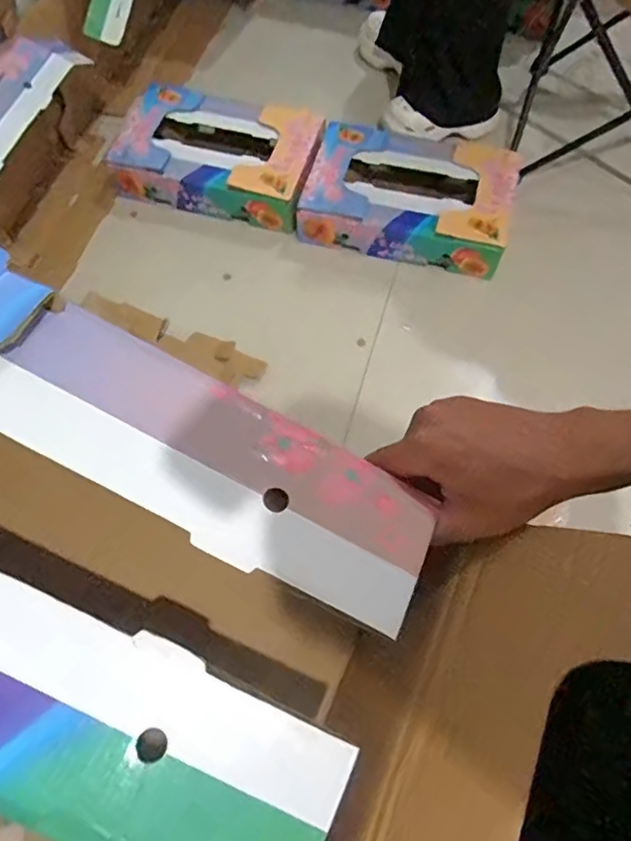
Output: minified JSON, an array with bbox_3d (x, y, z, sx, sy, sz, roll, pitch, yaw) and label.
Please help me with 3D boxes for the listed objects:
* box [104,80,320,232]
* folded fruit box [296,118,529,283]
[{"bbox_3d":[-0.205,-0.551,1.205,0.404,0.103,0.266,11,66,7],"label":"box"},{"bbox_3d":[0.192,-0.454,1.157,0.402,0.093,0.279,17,67,10],"label":"folded fruit box"}]

